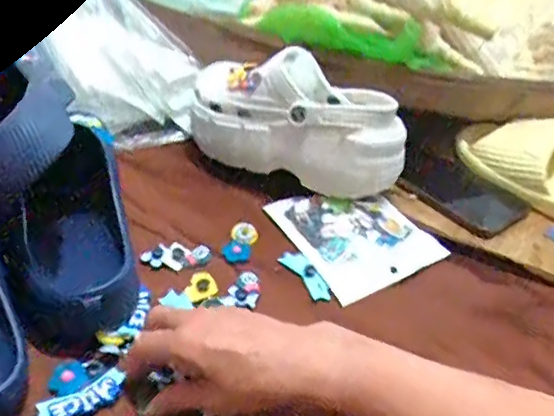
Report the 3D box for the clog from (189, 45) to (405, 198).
[{"bbox_3d":[0.014,-0.092,0.608,0.243,0.107,0.094,21,41,18],"label":"clog"}]

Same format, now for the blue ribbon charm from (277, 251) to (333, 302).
[{"bbox_3d":[0.026,0.057,0.520,0.020,0.009,0.066,-18,45,-28],"label":"blue ribbon charm"}]

